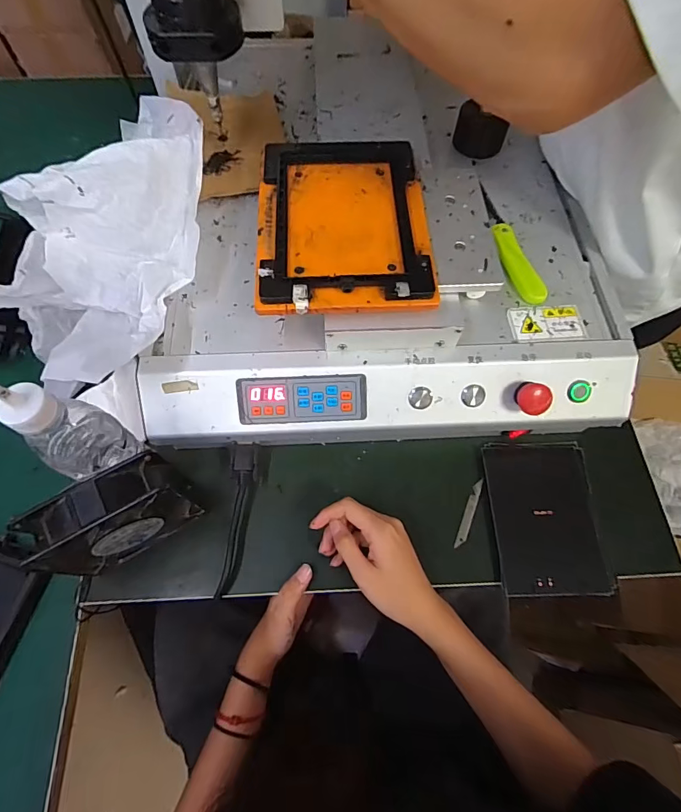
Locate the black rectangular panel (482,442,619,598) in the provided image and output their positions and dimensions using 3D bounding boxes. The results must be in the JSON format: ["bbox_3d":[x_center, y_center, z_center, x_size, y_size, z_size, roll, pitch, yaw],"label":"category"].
[{"bbox_3d":[0.211,0.110,0.427,0.099,0.012,0.151,-5,66,7],"label":"black rectangular panel"}]

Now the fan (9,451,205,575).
[{"bbox_3d":[-0.199,0.105,0.380,0.125,0.130,0.046,-31,70,-14],"label":"fan"}]

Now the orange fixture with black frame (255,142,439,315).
[{"bbox_3d":[0.002,-0.168,0.378,0.149,0.013,0.192,-1,66,-2],"label":"orange fixture with black frame"}]

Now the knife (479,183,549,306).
[{"bbox_3d":[0.168,-0.167,0.424,0.030,0.011,0.152,-14,67,-7],"label":"knife"}]

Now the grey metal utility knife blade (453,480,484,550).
[{"bbox_3d":[0.135,0.112,0.435,0.009,0.007,0.076,22,68,9],"label":"grey metal utility knife blade"}]

